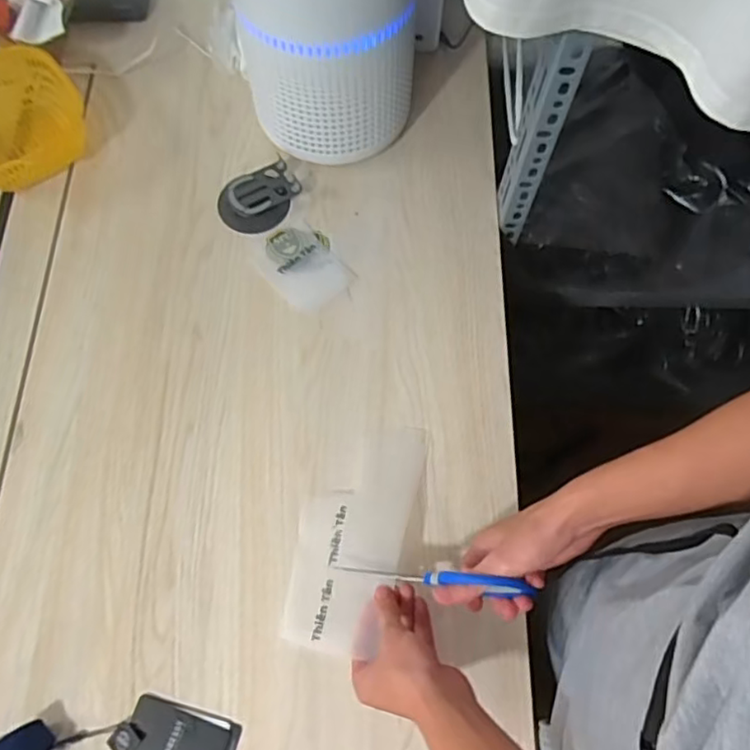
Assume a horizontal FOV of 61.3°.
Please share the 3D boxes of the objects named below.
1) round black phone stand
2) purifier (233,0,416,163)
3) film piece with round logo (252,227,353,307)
[{"bbox_3d":[-0.139,-0.214,0.763,0.098,0.020,0.076,-35,74,-15],"label":"round black phone stand"},{"bbox_3d":[-0.056,-0.384,0.677,0.198,0.310,0.164,36,71,11],"label":"purifier"},{"bbox_3d":[-0.085,-0.129,0.741,0.087,0.004,0.109,-36,74,-15],"label":"film piece with round logo"}]

